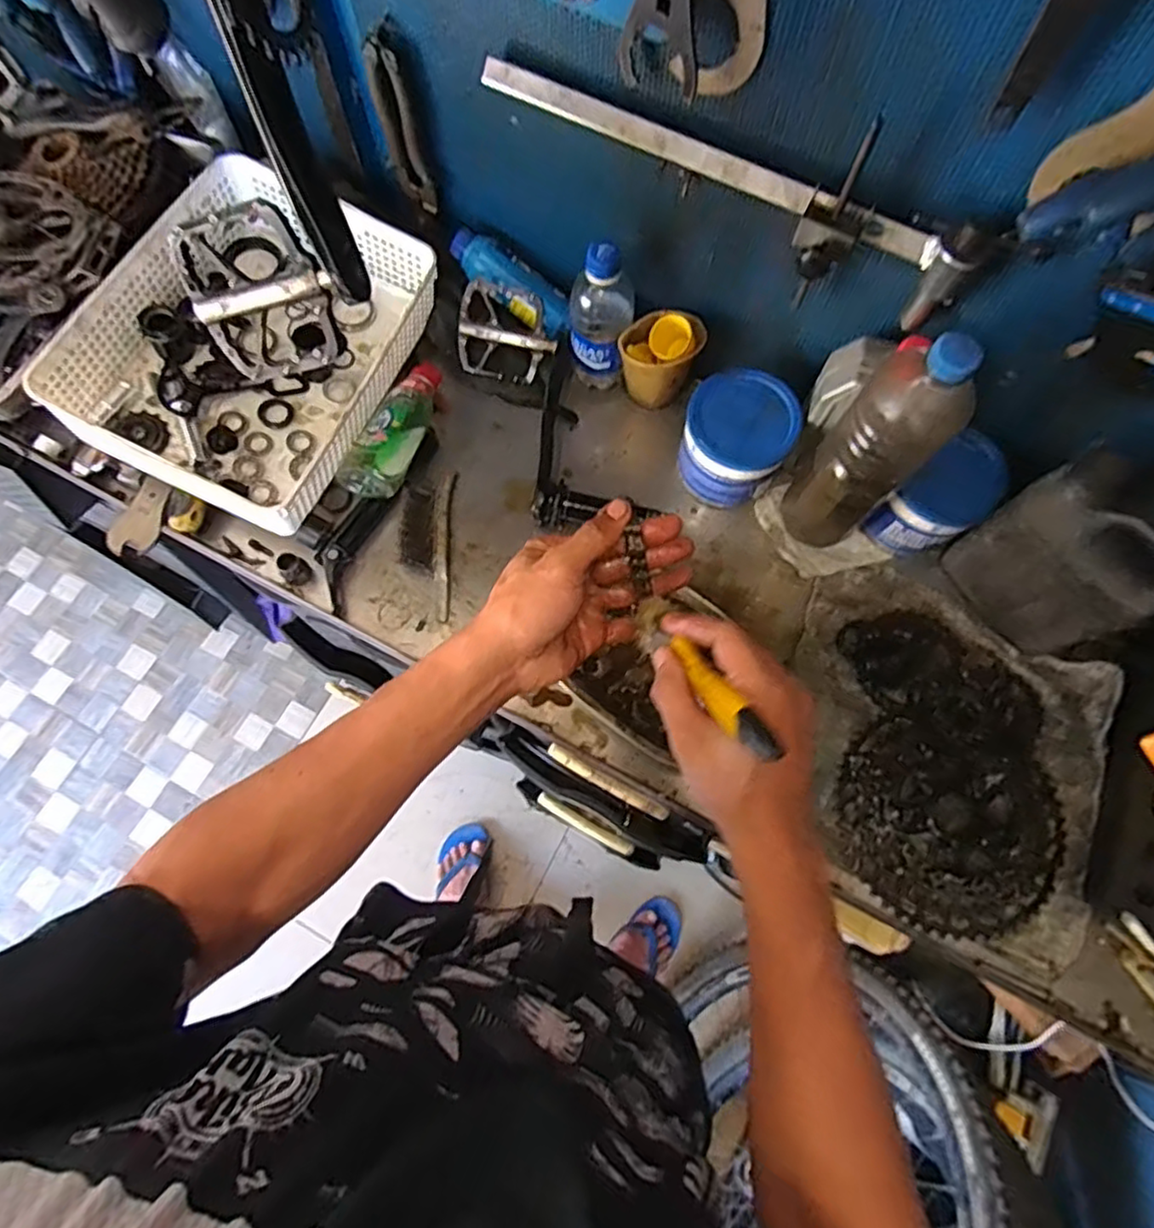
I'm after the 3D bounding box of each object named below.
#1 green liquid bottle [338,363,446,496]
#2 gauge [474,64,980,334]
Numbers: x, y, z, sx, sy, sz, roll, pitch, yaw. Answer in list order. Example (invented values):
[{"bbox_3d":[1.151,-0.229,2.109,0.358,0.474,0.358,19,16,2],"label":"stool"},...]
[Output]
[{"bbox_3d":[-0.182,-0.193,0.697,0.063,0.049,0.175,21,73,7],"label":"green liquid bottle"},{"bbox_3d":[0.103,-0.325,0.498,0.388,0.104,0.063,31,74,10],"label":"gauge"}]

